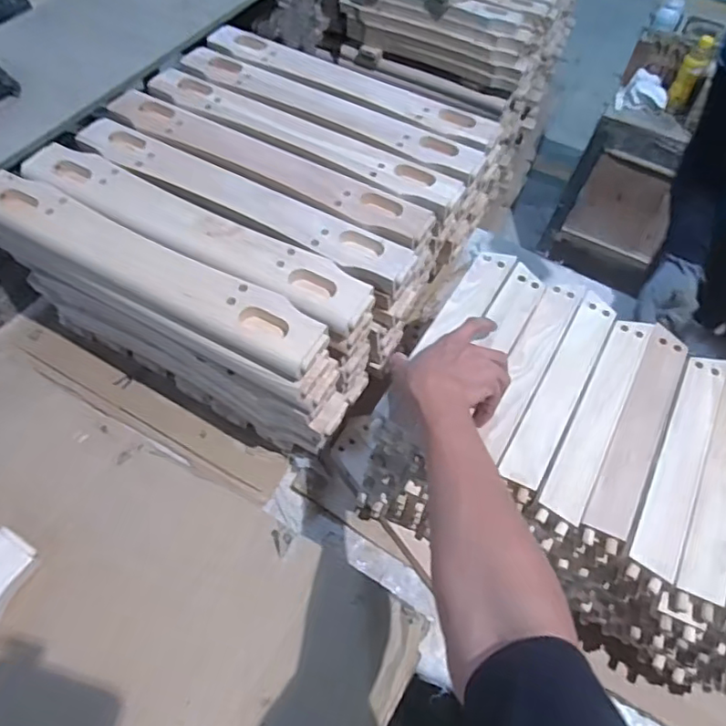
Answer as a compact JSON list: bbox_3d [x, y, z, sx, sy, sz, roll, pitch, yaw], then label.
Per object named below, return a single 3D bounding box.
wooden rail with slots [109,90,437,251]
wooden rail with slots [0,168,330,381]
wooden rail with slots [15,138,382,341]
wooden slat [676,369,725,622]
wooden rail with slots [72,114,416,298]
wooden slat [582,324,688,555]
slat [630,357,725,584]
[{"bbox_3d":[-0.142,-0.271,0.772,0.494,0.016,0.071,27,59,14],"label":"wooden rail with slots"},{"bbox_3d":[-0.263,-0.116,0.666,0.485,0.031,0.072,26,59,14],"label":"wooden rail with slots"},{"bbox_3d":[-0.217,-0.168,0.698,0.494,0.018,0.079,27,59,14],"label":"wooden rail with slots"},{"bbox_3d":[0.372,0.117,0.591,0.045,0.013,0.290,27,59,14],"label":"wooden slat"},{"bbox_3d":[-0.166,-0.213,0.732,0.489,0.017,0.062,27,59,14],"label":"wooden rail with slots"},{"bbox_3d":[0.296,0.070,0.617,0.045,0.010,0.281,27,59,14],"label":"wooden slat"},{"bbox_3d":[0.337,0.092,0.605,0.044,0.014,0.279,27,59,14],"label":"slat"}]

